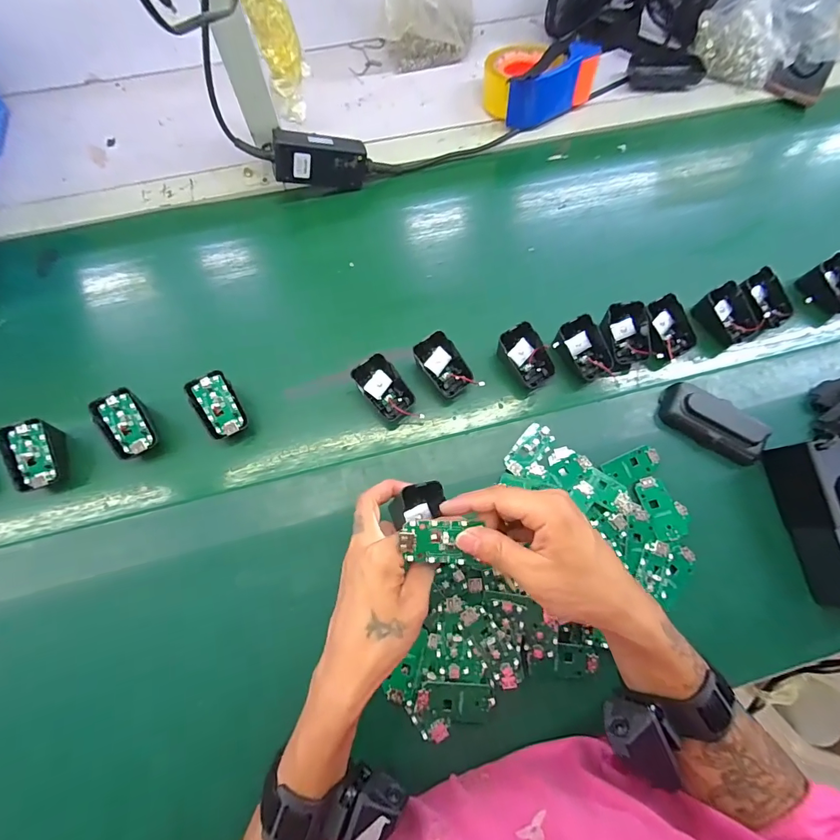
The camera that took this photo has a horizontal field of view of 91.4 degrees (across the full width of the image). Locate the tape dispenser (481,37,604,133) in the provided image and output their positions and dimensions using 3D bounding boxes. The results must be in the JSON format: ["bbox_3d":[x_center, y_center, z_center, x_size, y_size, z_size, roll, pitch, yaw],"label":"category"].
[{"bbox_3d":[0.160,-0.496,0.592,0.141,0.074,0.112,-26,70,-3],"label":"tape dispenser"}]

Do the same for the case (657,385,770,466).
[{"bbox_3d":[0.315,0.003,0.441,0.107,0.031,0.049,26,76,14],"label":"case"}]

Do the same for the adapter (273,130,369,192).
[{"bbox_3d":[-0.127,-0.334,0.529,0.117,0.052,0.035,-7,70,-24],"label":"adapter"}]

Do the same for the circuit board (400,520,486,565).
[{"bbox_3d":[0.016,0.089,0.298,0.057,0.004,0.032,2,90,-8],"label":"circuit board"}]

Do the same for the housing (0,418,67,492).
[{"bbox_3d":[-0.394,0.037,0.420,0.042,0.040,0.067,-11,70,3],"label":"housing"}]

